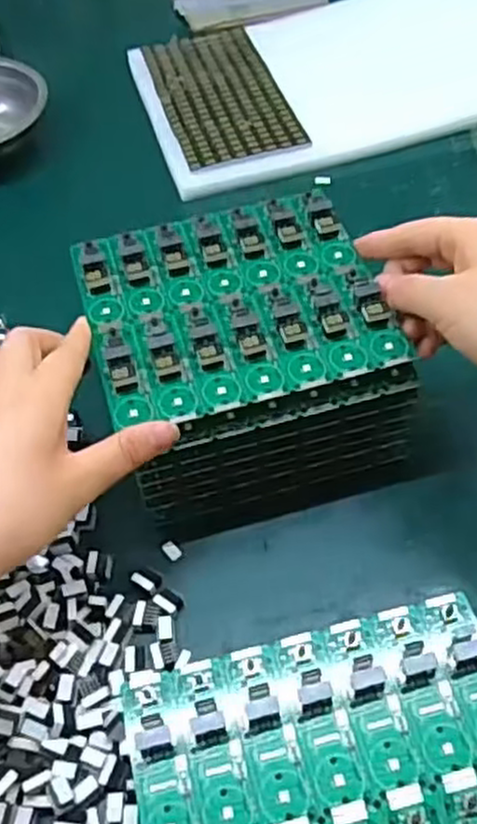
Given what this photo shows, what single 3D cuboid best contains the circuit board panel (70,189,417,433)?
[{"bbox_3d":[-0.004,-0.060,0.388,0.145,0.013,0.128,-14,55,-6],"label":"circuit board panel"}]

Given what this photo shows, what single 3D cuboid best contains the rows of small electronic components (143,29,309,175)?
[{"bbox_3d":[-0.015,-0.270,0.634,0.097,0.004,0.185,-15,57,-6],"label":"rows of small electronic components"}]

